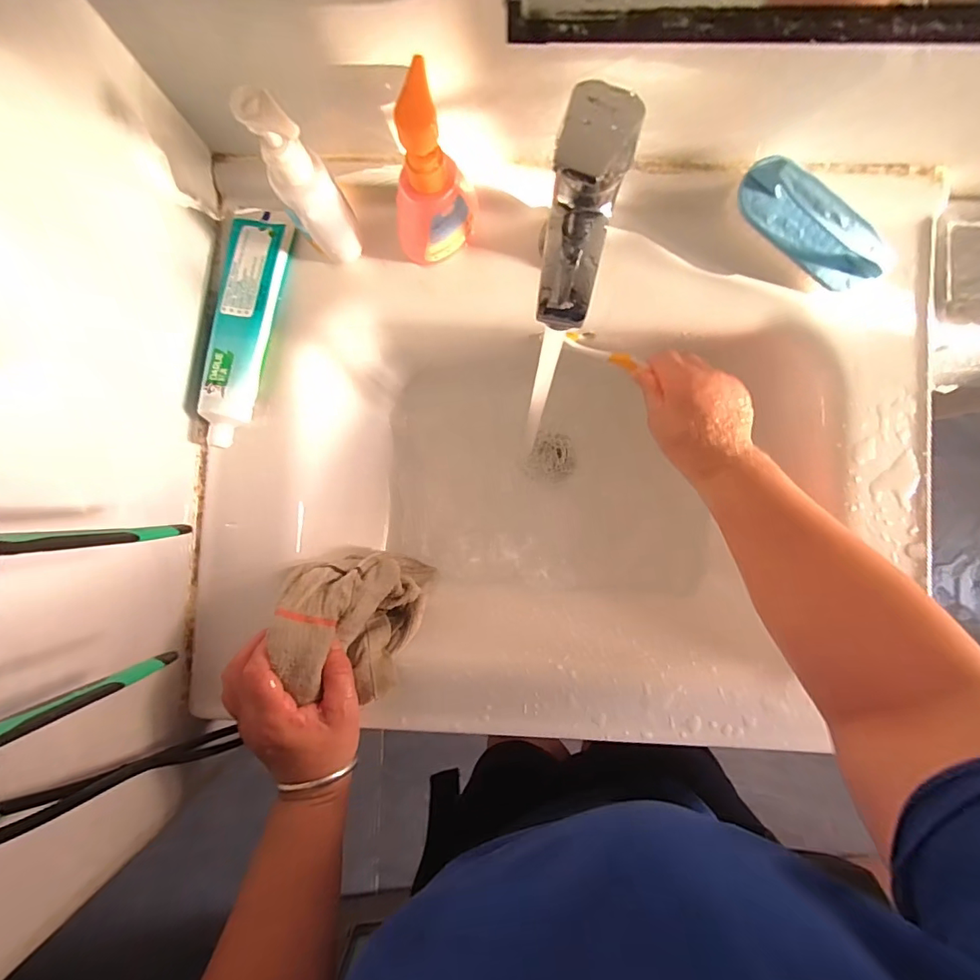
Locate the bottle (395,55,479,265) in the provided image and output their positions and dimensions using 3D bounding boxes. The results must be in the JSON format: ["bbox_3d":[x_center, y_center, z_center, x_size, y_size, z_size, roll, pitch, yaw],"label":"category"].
[{"bbox_3d":[-0.040,-0.214,0.329,0.035,0.130,0.065,39,89,2],"label":"bottle"}]

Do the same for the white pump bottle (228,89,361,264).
[{"bbox_3d":[-0.127,-0.209,0.325,0.040,0.124,0.035,-33,87,0],"label":"white pump bottle"}]

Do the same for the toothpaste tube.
[{"bbox_3d":[-0.202,-0.138,0.382,0.047,0.030,0.200,8,88,2],"label":"toothpaste tube"}]

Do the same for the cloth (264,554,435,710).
[{"bbox_3d":[-0.112,0.109,0.390,0.097,0.107,0.103,6,88,2],"label":"cloth"}]

